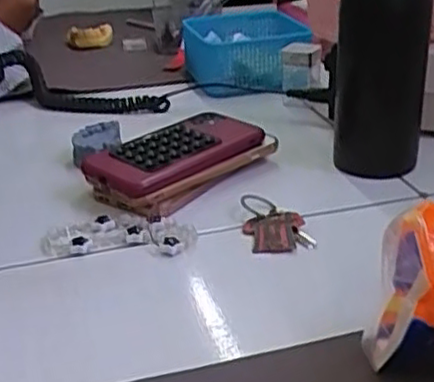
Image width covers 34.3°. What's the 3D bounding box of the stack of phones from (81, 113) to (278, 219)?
[{"bbox_3d":[-0.030,-0.023,0.587,0.148,0.047,0.078,-24,32,-37],"label":"stack of phones"}]

